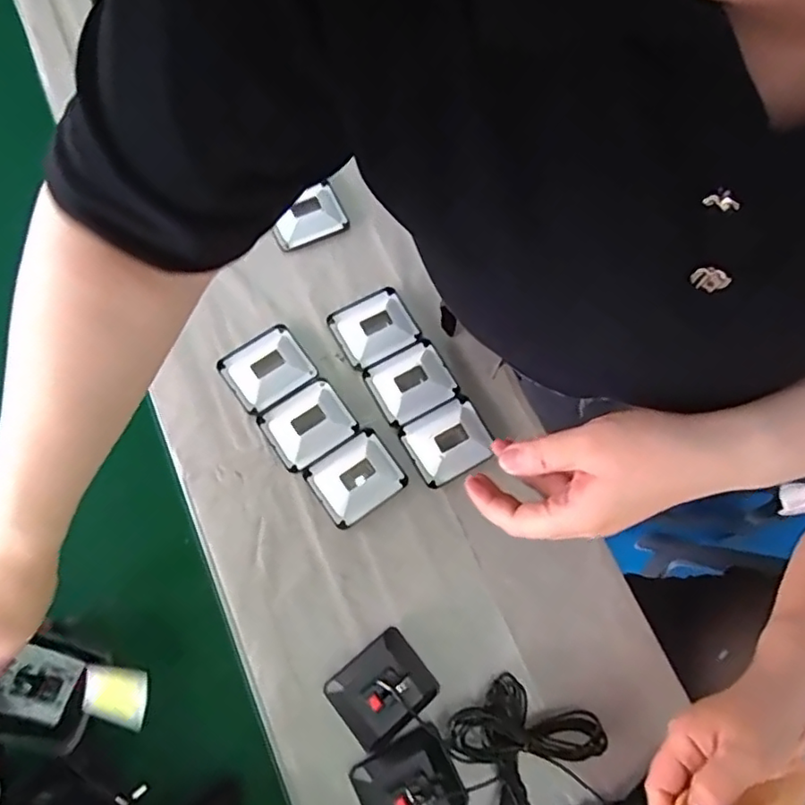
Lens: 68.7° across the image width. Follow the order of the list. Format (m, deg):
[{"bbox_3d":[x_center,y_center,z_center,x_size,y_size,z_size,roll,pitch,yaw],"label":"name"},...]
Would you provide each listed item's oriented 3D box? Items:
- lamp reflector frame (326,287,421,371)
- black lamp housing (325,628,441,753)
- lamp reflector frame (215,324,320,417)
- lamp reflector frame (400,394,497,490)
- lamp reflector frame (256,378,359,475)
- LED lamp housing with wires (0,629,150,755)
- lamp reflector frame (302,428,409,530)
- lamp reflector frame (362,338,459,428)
[{"bbox_3d":[-0.029,-0.078,0.592,0.077,0.013,0.067,-28,75,-11],"label":"lamp reflector frame"},{"bbox_3d":[-0.018,0.234,0.478,0.081,0.039,0.068,-39,77,-13],"label":"black lamp housing"},{"bbox_3d":[-0.133,-0.035,0.572,0.078,0.015,0.069,-35,77,-12],"label":"lamp reflector frame"},{"bbox_3d":[0.044,0.034,0.556,0.078,0.015,0.067,-30,75,-11],"label":"lamp reflector frame"},{"bbox_3d":[-0.090,0.019,0.556,0.078,0.015,0.067,-34,76,-12],"label":"lamp reflector frame"},{"bbox_3d":[-0.233,0.204,0.406,0.109,0.034,0.067,16,72,3],"label":"LED lamp housing with wires"},{"bbox_3d":[-0.044,0.069,0.551,0.078,0.015,0.067,-35,76,-12],"label":"lamp reflector frame"},{"bbox_3d":[0.008,-0.022,0.583,0.078,0.013,0.067,-29,75,-11],"label":"lamp reflector frame"}]

